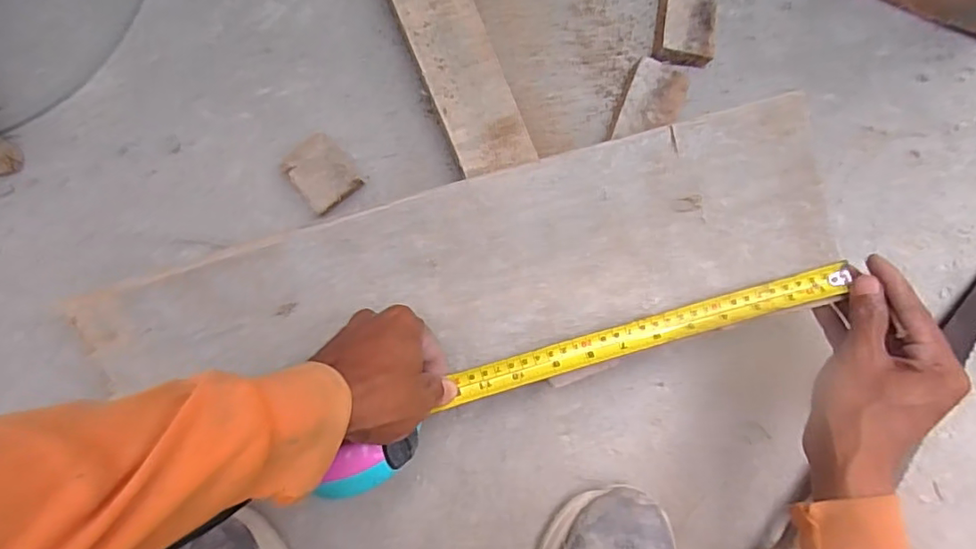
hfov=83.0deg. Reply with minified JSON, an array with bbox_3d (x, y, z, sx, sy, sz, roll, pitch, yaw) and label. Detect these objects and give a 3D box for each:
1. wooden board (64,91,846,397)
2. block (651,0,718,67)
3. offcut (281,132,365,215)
[{"bbox_3d":[-0.024,-0.003,0.404,0.535,0.025,0.134,-12,89,1],"label":"wooden board"},{"bbox_3d":[0.172,-0.229,0.477,0.048,0.022,0.091,6,87,-5],"label":"block"},{"bbox_3d":[-0.132,-0.080,0.440,0.044,0.022,0.053,-39,91,-6],"label":"offcut"}]

